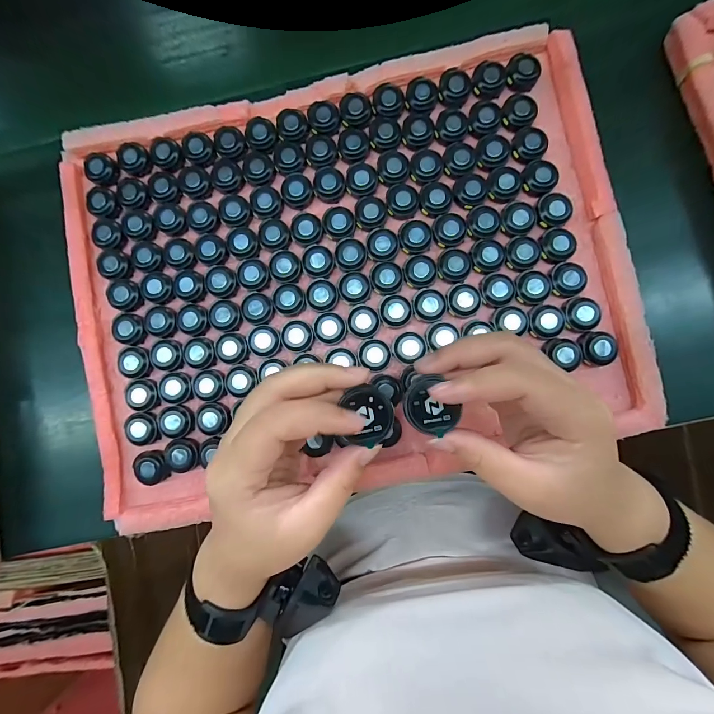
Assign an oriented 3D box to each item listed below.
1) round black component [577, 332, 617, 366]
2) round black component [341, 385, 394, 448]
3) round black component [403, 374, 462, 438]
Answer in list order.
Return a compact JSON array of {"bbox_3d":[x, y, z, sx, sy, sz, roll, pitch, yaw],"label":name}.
[{"bbox_3d":[0.205,-0.008,0.299,0.029,0.015,0.029,0,83,4],"label":"round black component"},{"bbox_3d":[0.006,0.029,0.176,0.025,0.004,0.028,-6,83,3],"label":"round black component"},{"bbox_3d":[0.038,0.026,0.180,0.026,0.004,0.031,-38,83,-1],"label":"round black component"}]

